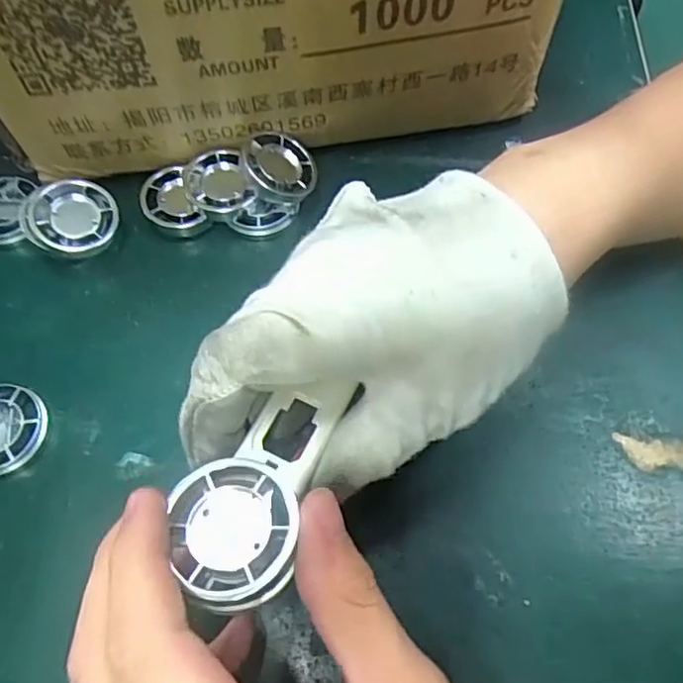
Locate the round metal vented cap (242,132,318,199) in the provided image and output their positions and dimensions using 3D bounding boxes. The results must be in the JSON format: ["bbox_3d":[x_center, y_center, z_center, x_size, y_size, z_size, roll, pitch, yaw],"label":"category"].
[{"bbox_3d":[-0.030,-0.084,0.307,0.035,0.012,0.038,2,65,-26],"label":"round metal vented cap"}]

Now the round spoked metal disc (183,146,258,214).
[{"bbox_3d":[-0.060,-0.077,0.308,0.031,0.012,0.039,-21,65,-8],"label":"round spoked metal disc"}]

